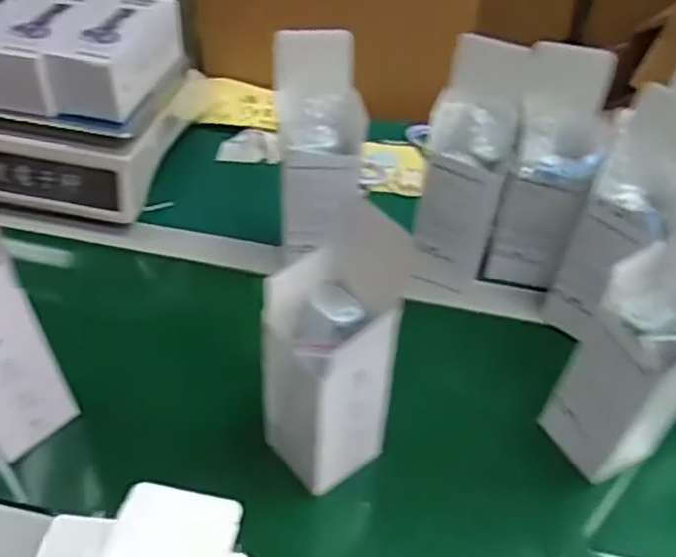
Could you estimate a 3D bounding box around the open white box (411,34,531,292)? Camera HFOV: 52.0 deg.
[{"bbox_3d":[0.129,-0.103,0.694,0.078,0.241,0.088,14,47,10],"label":"open white box"}]

